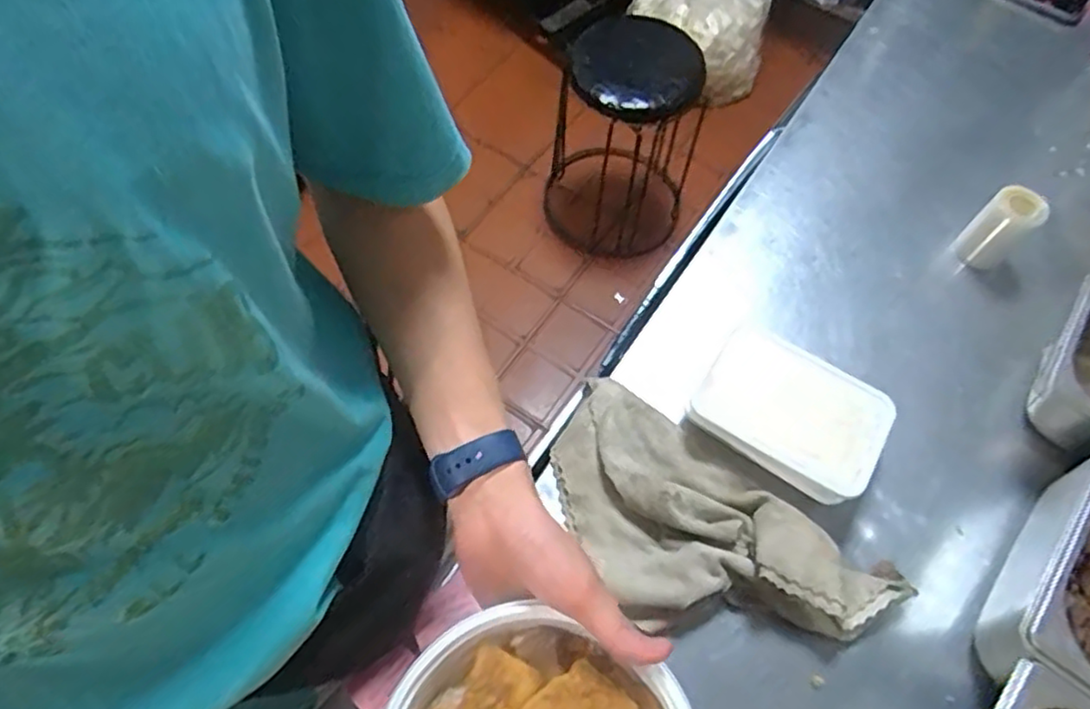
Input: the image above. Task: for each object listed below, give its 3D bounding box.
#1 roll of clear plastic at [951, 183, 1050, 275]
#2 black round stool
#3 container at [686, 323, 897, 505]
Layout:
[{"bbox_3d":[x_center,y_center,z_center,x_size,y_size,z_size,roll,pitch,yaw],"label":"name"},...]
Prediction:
[{"bbox_3d":[0.497,-0.140,0.750,0.054,0.093,0.053,-34,68,-18],"label":"roll of clear plastic"},{"bbox_3d":[0.180,-0.517,1.583,0.340,0.462,0.374,16,62,7],"label":"black round stool"},{"bbox_3d":[0.229,0.053,0.647,0.161,0.051,0.118,32,65,14],"label":"container"}]

